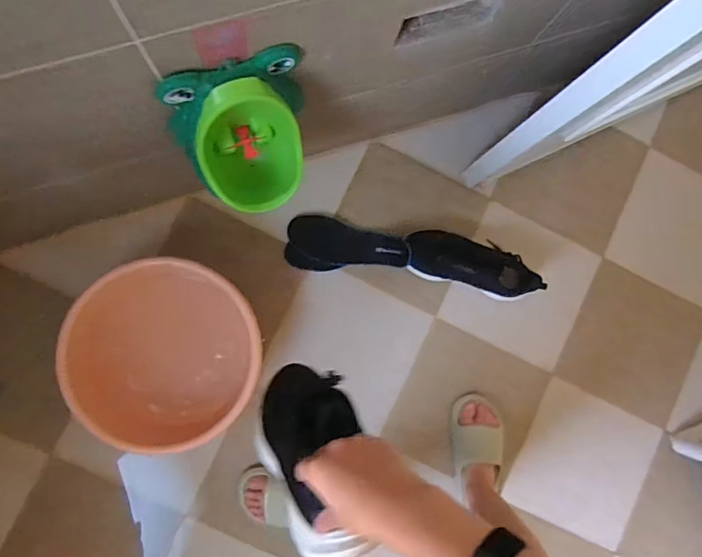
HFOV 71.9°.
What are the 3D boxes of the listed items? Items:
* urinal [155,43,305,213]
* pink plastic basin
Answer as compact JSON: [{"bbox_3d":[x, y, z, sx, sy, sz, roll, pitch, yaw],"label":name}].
[{"bbox_3d":[-0.143,-0.189,0.689,0.183,0.229,0.134,-23,90,-7],"label":"urinal"},{"bbox_3d":[-0.352,0.148,0.950,0.340,0.180,0.365,-8,88,-7],"label":"pink plastic basin"}]

